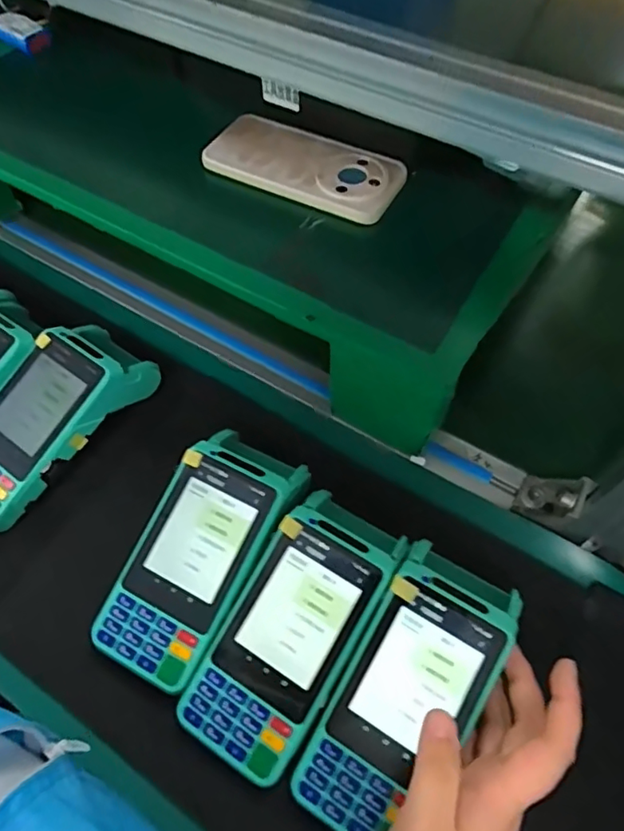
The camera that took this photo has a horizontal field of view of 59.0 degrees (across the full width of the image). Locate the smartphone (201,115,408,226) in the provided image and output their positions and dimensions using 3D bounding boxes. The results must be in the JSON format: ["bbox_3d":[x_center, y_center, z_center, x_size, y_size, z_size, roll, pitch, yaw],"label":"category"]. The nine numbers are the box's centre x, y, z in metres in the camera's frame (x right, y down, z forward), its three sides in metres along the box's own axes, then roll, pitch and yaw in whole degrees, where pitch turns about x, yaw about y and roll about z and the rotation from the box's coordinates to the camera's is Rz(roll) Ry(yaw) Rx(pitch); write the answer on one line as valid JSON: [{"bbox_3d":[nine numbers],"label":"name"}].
[{"bbox_3d":[-0.006,-0.210,0.464,0.162,0.014,0.077,24,60,12],"label":"smartphone"}]

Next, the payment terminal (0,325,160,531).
[{"bbox_3d":[-0.205,0.003,0.430,0.079,0.068,0.169,34,63,18],"label":"payment terminal"}]

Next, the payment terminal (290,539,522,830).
[{"bbox_3d":[0.053,0.163,0.330,0.078,0.036,0.162,34,77,18],"label":"payment terminal"}]

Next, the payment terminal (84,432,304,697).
[{"bbox_3d":[-0.074,0.094,0.380,0.079,0.051,0.167,26,75,13],"label":"payment terminal"}]

